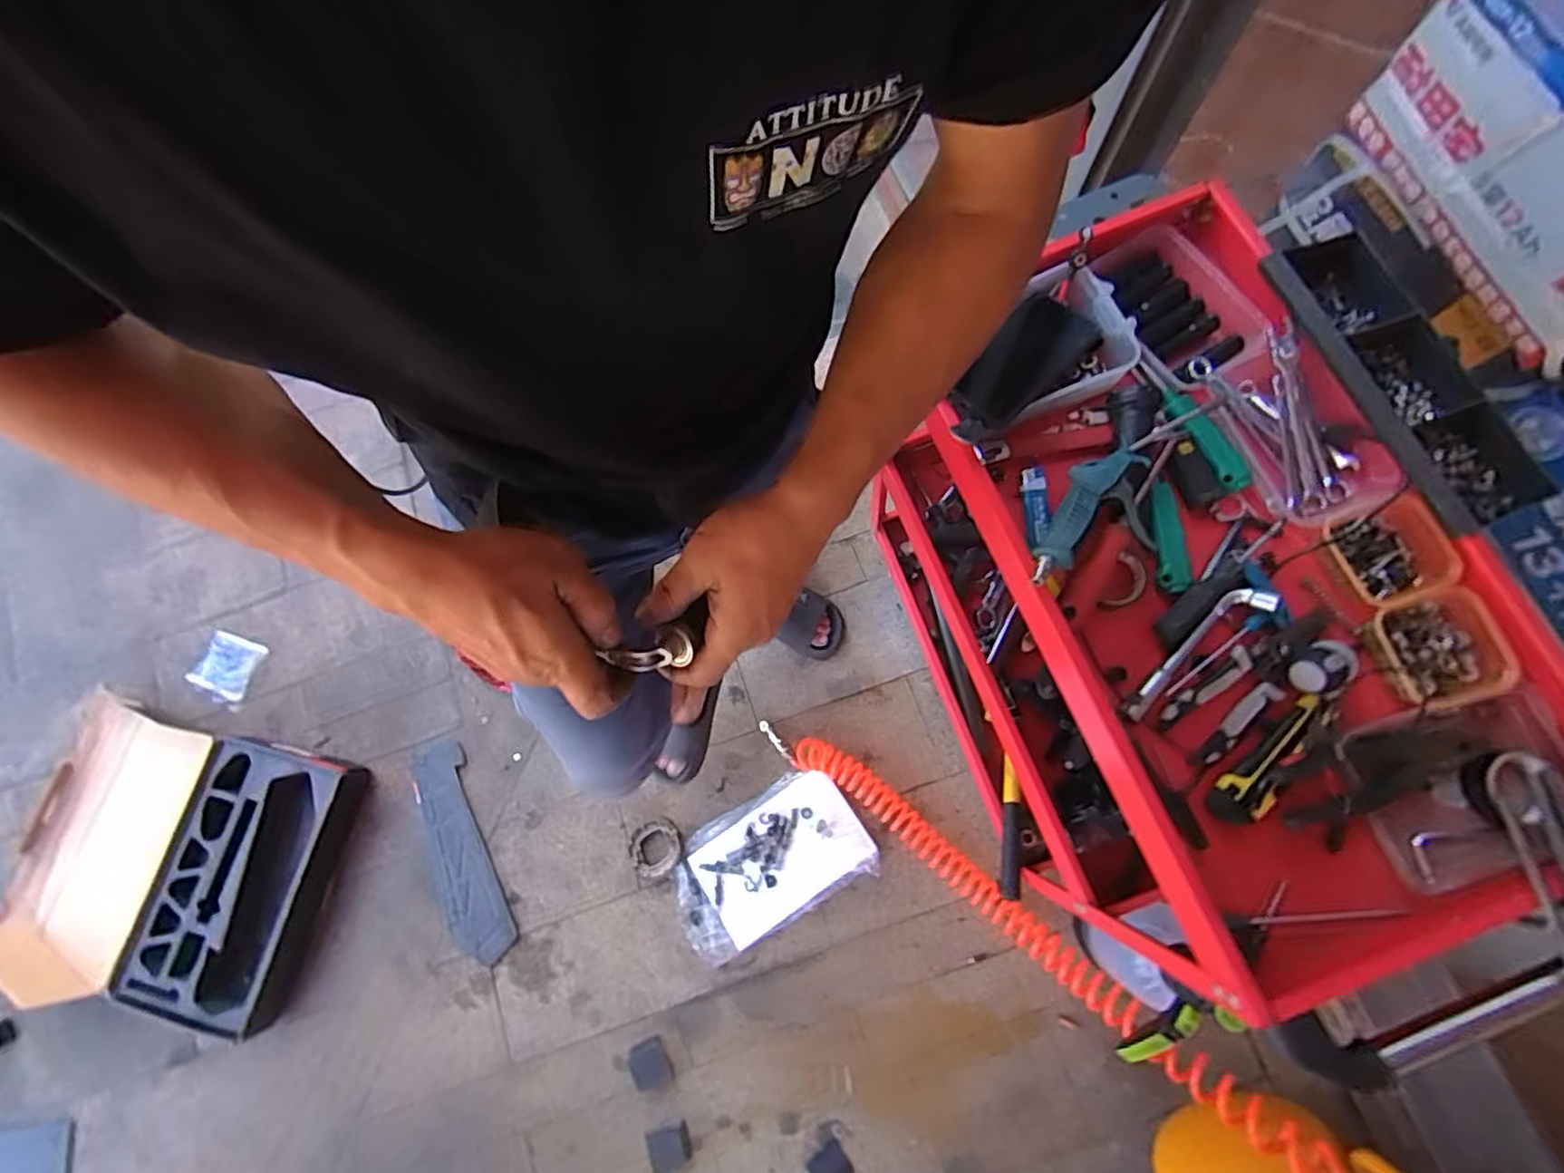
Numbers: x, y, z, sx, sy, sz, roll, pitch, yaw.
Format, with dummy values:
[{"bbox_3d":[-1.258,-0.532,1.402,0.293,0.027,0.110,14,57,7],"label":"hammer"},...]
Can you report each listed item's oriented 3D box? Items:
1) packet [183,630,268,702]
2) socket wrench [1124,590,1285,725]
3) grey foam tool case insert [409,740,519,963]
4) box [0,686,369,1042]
[{"bbox_3d":[-1.086,0.156,1.285,0.112,0.012,0.120,18,74,5],"label":"packet"},{"bbox_3d":[0.355,0.055,0.564,0.157,0.036,0.029,-39,77,-6],"label":"socket wrench"},{"bbox_3d":[-0.587,0.476,1.191,0.105,0.006,0.390,-23,74,-7],"label":"grey foam tool case insert"},{"bbox_3d":[-1.088,0.481,1.158,0.594,0.075,0.446,12,73,3],"label":"box"}]

